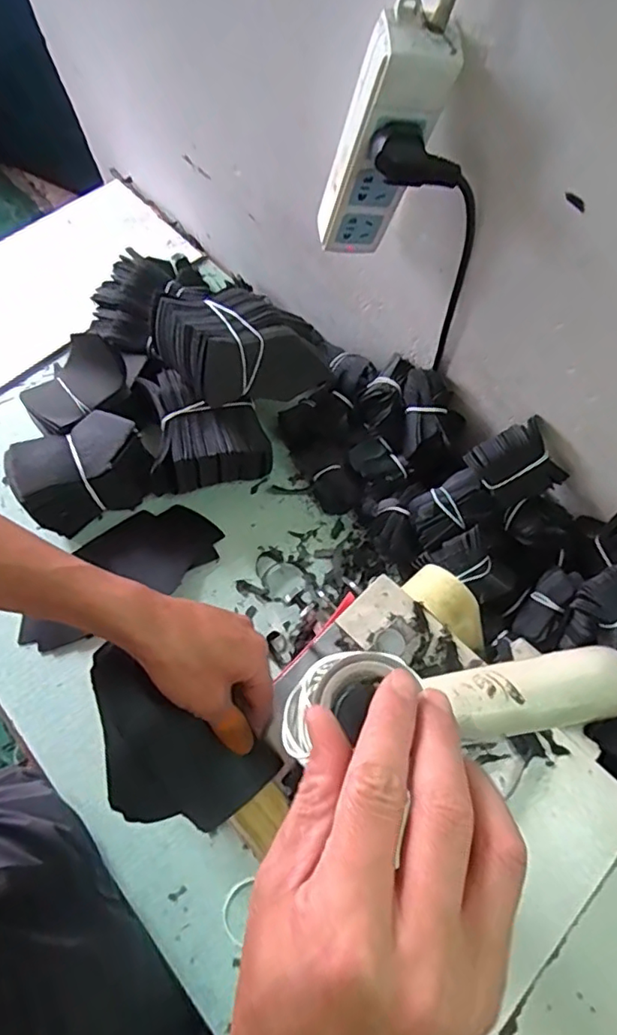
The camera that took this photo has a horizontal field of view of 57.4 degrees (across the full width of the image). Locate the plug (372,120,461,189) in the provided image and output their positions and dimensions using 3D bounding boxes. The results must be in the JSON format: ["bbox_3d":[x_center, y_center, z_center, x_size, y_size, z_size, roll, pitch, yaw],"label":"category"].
[{"bbox_3d":[0.072,-0.243,0.385,0.061,0.034,0.024,27,46,-23],"label":"plug"}]

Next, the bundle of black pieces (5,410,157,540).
[{"bbox_3d":[-0.245,-0.053,0.623,0.135,0.085,0.084,-26,68,-9],"label":"bundle of black pieces"}]

